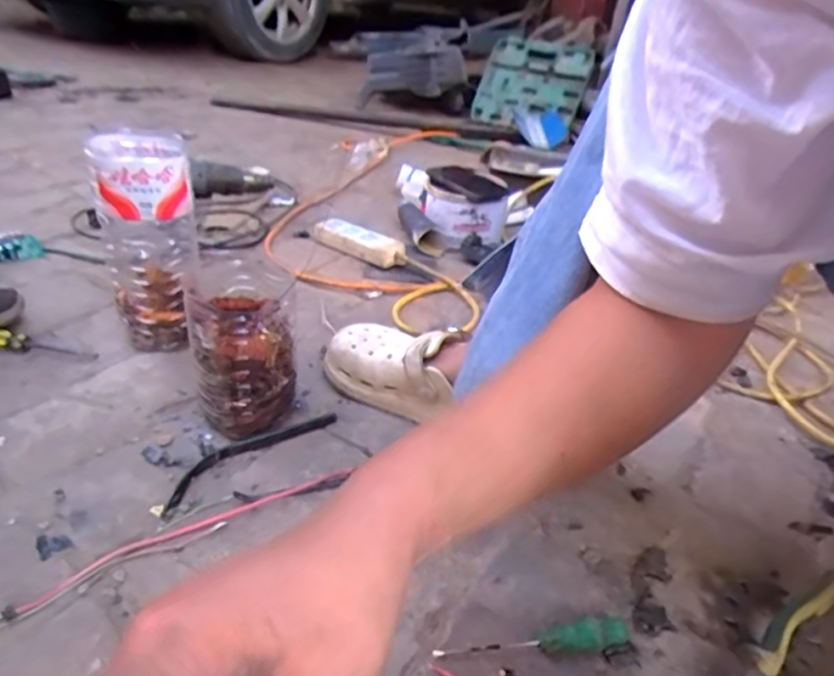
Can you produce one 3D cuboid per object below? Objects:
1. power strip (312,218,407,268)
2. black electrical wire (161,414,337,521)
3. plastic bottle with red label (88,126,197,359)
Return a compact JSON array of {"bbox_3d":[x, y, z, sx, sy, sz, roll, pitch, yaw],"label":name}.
[{"bbox_3d":[-0.097,-0.160,0.986,0.190,0.035,0.059,26,37,28],"label":"power strip"},{"bbox_3d":[-0.166,0.111,0.586,0.039,0.012,0.193,31,40,34],"label":"black electrical wire"},{"bbox_3d":[-0.310,-0.105,0.700,0.097,0.243,0.119,-9,35,-23],"label":"plastic bottle with red label"}]

